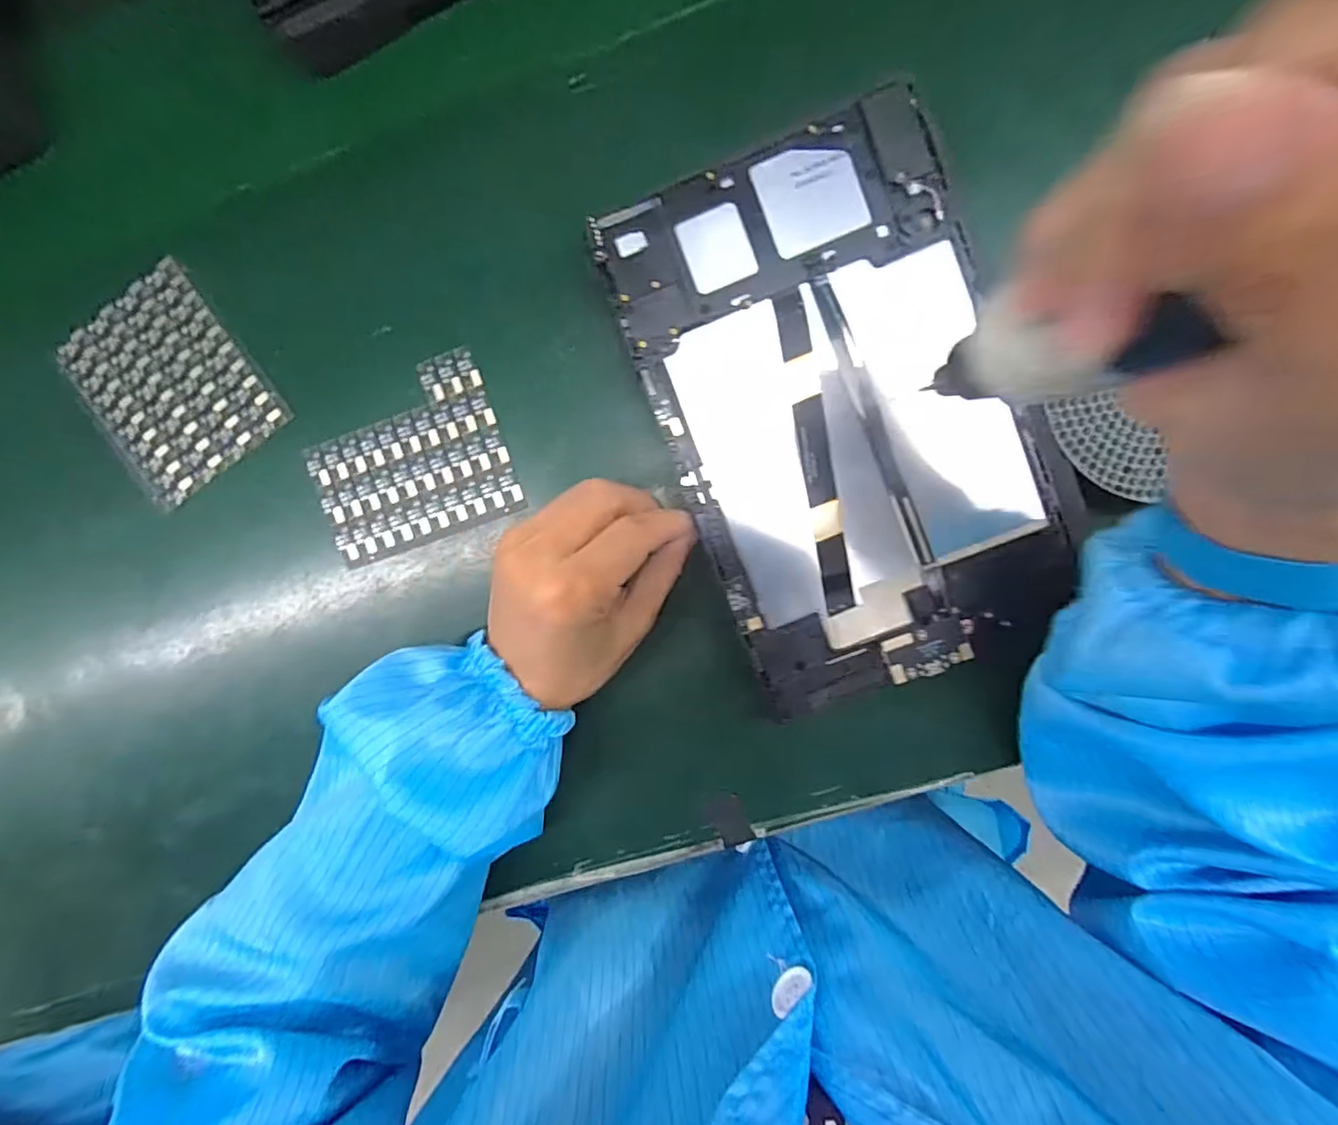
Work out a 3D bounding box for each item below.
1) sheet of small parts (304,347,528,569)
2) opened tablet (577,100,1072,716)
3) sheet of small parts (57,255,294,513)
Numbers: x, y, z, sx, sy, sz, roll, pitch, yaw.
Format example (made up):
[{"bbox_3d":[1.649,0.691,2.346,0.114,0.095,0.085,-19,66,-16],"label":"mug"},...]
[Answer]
[{"bbox_3d":[-0.130,-0.050,0.280,0.097,0.004,0.080,-20,91,4],"label":"sheet of small parts"},{"bbox_3d":[0.076,-0.061,0.246,0.147,0.010,0.238,-23,95,6],"label":"opened tablet"},{"bbox_3d":[-0.251,-0.088,0.286,0.081,0.011,0.093,-36,90,4],"label":"sheet of small parts"}]

